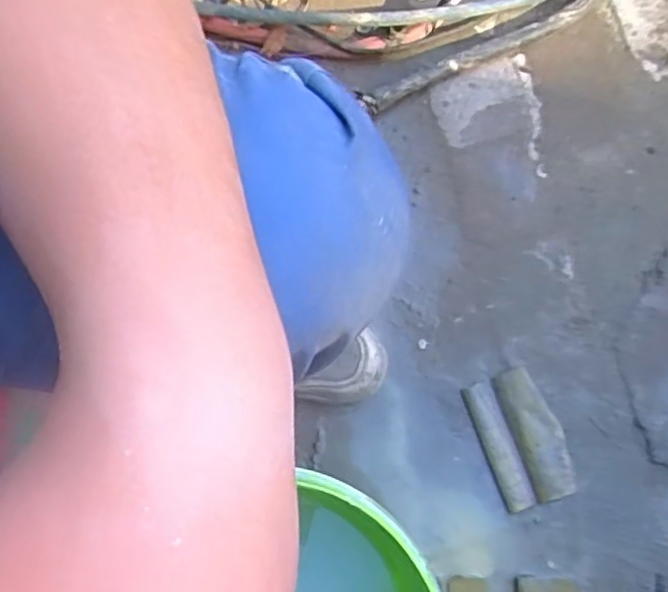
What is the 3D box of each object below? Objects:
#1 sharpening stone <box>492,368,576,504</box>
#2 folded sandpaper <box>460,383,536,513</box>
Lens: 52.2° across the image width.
[{"bbox_3d":[0.206,0.140,0.697,0.045,0.017,0.132,-19,80,-3],"label":"sharpening stone"},{"bbox_3d":[0.167,0.154,0.698,0.029,0.008,0.129,-19,79,-5],"label":"folded sandpaper"}]

